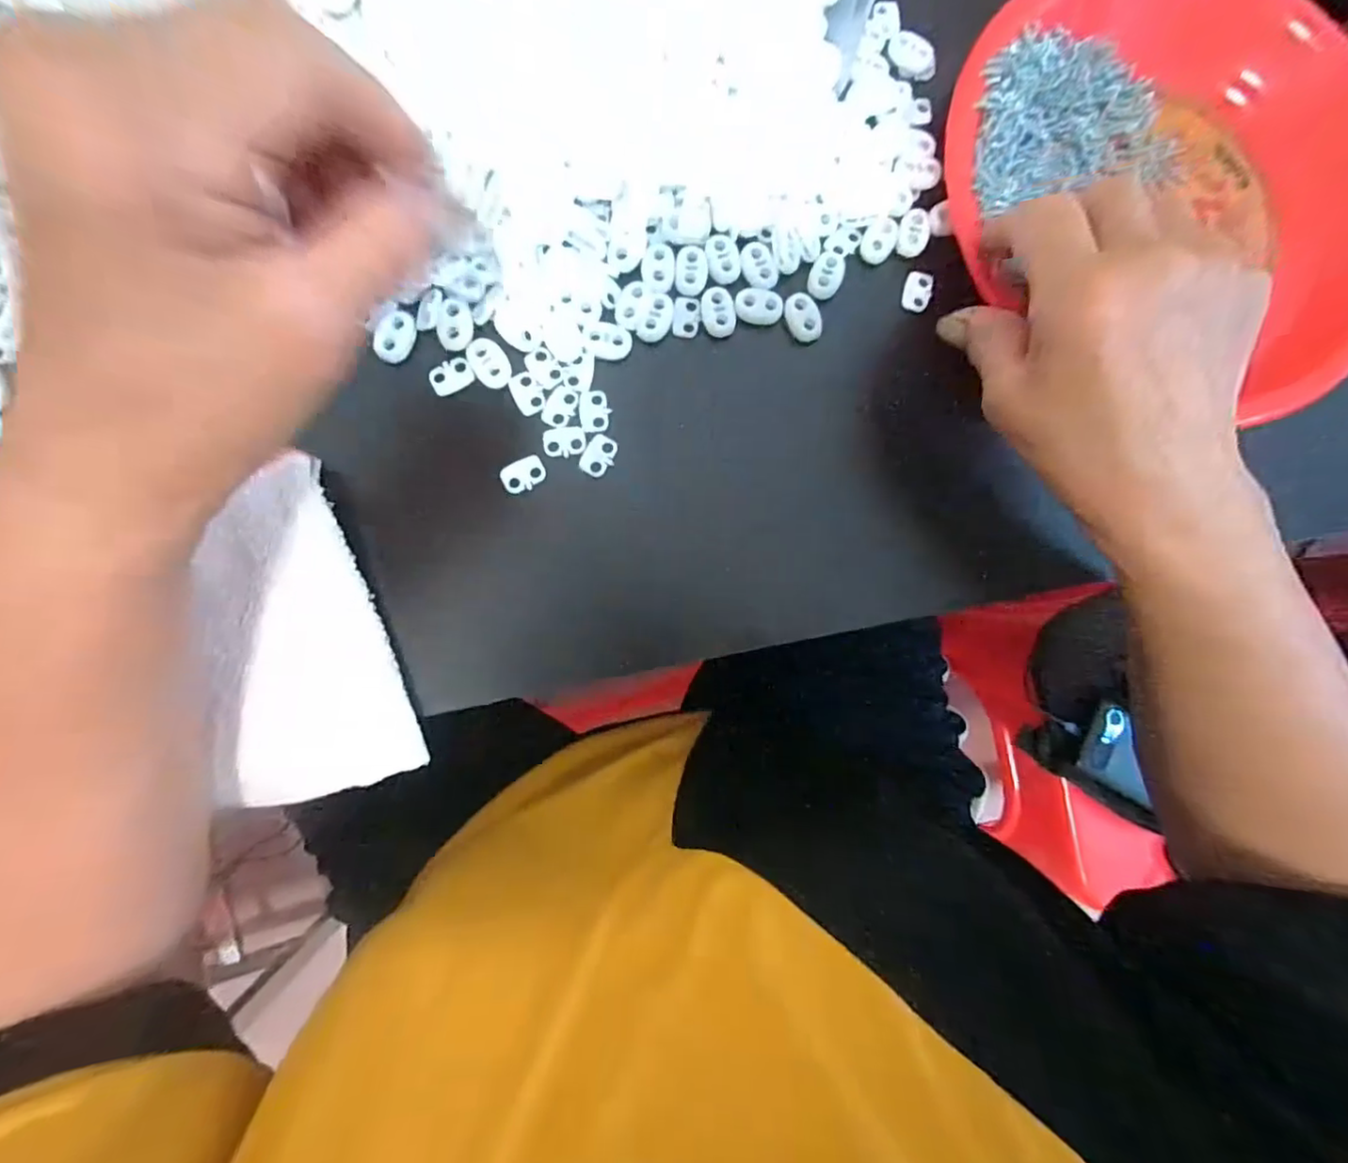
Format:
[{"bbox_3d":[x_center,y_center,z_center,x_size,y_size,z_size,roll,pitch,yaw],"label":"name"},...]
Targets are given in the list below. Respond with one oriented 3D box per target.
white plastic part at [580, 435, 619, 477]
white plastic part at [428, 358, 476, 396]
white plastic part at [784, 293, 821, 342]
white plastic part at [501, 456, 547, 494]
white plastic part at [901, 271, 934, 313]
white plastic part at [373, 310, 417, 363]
[{"bbox_3d":[-0.033,-0.056,0.264,0.013,0.004,0.019,30,84,-3],"label":"white plastic part"},{"bbox_3d":[-0.098,-0.091,0.261,0.019,0.004,0.013,-26,89,-6],"label":"white plastic part"},{"bbox_3d":[0.061,-0.124,0.275,0.016,0.004,0.022,-28,89,-6],"label":"white plastic part"},{"bbox_3d":[-0.066,-0.048,0.260,0.019,0.004,0.013,-21,88,-6],"label":"white plastic part"},{"bbox_3d":[0.117,-0.140,0.284,0.012,0.004,0.018,12,85,-4],"label":"white plastic part"},{"bbox_3d":[-0.121,-0.107,0.258,0.014,0.005,0.022,20,85,-4],"label":"white plastic part"}]

